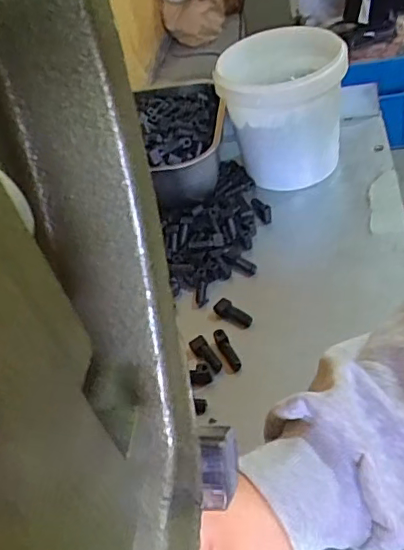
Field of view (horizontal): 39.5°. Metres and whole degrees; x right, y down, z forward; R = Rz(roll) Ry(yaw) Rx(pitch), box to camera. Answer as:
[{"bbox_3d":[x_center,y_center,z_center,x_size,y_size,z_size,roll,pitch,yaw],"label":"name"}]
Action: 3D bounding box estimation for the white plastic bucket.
[{"bbox_3d":[0.083,-0.164,0.573,0.110,0.130,0.121,-9,42,8],"label":"white plastic bucket"}]

